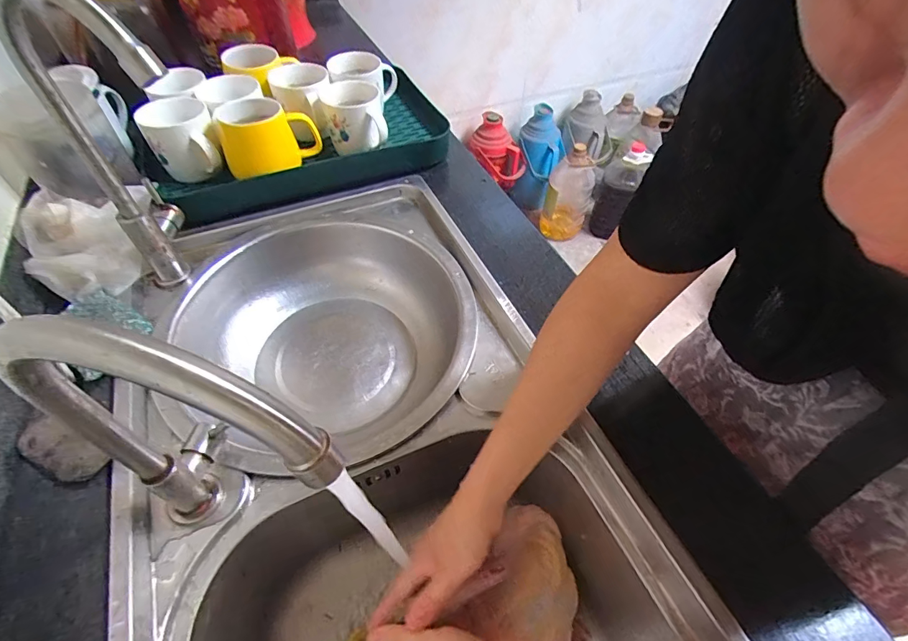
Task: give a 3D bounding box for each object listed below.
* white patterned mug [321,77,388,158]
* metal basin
[{"bbox_3d":[-0.143,-0.294,0.623,0.081,0.068,0.095,-12,53,-11],"label":"white patterned mug"},{"bbox_3d":[-0.144,0.019,0.531,0.323,0.103,0.318,1,51,-1],"label":"metal basin"}]

